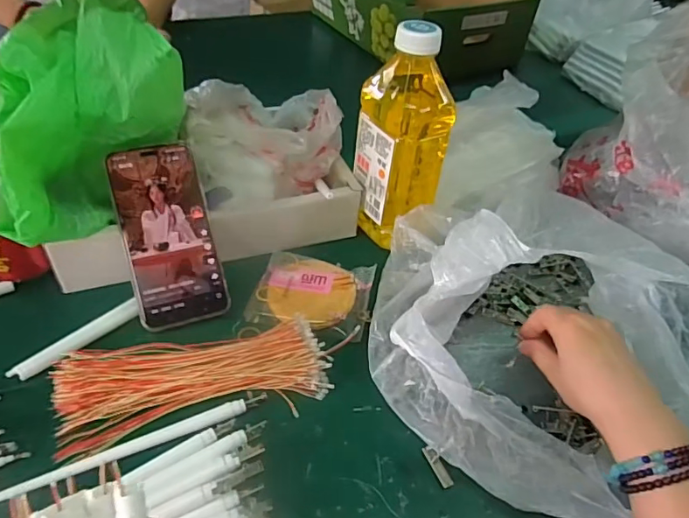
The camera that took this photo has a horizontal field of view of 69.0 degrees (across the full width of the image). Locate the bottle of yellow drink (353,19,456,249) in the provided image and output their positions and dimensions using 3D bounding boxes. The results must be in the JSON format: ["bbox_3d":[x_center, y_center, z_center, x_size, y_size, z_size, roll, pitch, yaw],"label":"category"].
[{"bbox_3d":[0.057,-0.119,0.503,0.066,0.206,0.083,-18,47,-25],"label":"bottle of yellow drink"}]

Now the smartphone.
[{"bbox_3d":[-0.157,-0.021,0.449,0.076,0.158,0.007,-14,2,-21],"label":"smartphone"}]

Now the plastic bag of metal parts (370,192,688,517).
[{"bbox_3d":[0.181,0.052,0.425,0.295,0.109,0.294,-5,43,-13],"label":"plastic bag of metal parts"}]

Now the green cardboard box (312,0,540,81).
[{"bbox_3d":[0.149,-0.507,1.007,0.343,0.118,0.409,-14,47,-21],"label":"green cardboard box"}]

